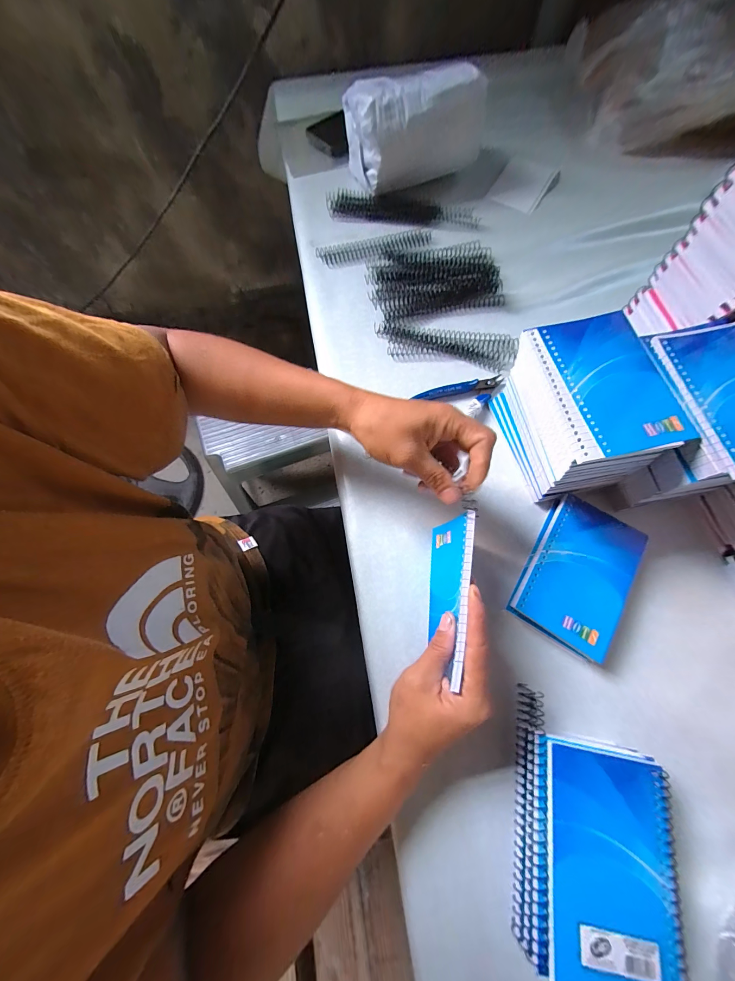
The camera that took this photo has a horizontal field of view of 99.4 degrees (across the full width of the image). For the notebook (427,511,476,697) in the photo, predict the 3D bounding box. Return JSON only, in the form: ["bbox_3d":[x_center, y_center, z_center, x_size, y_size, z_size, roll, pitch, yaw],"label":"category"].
[{"bbox_3d":[0.069,0.087,0.270,0.011,0.082,0.125,11,72,-3],"label":"notebook"}]

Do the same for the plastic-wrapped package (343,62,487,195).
[{"bbox_3d":[0.067,-0.545,0.464,0.184,0.103,0.116,-19,69,-1],"label":"plastic-wrapped package"}]

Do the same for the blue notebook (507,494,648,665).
[{"bbox_3d":[0.200,0.079,0.300,0.082,0.024,0.133,31,75,13],"label":"blue notebook"}]

